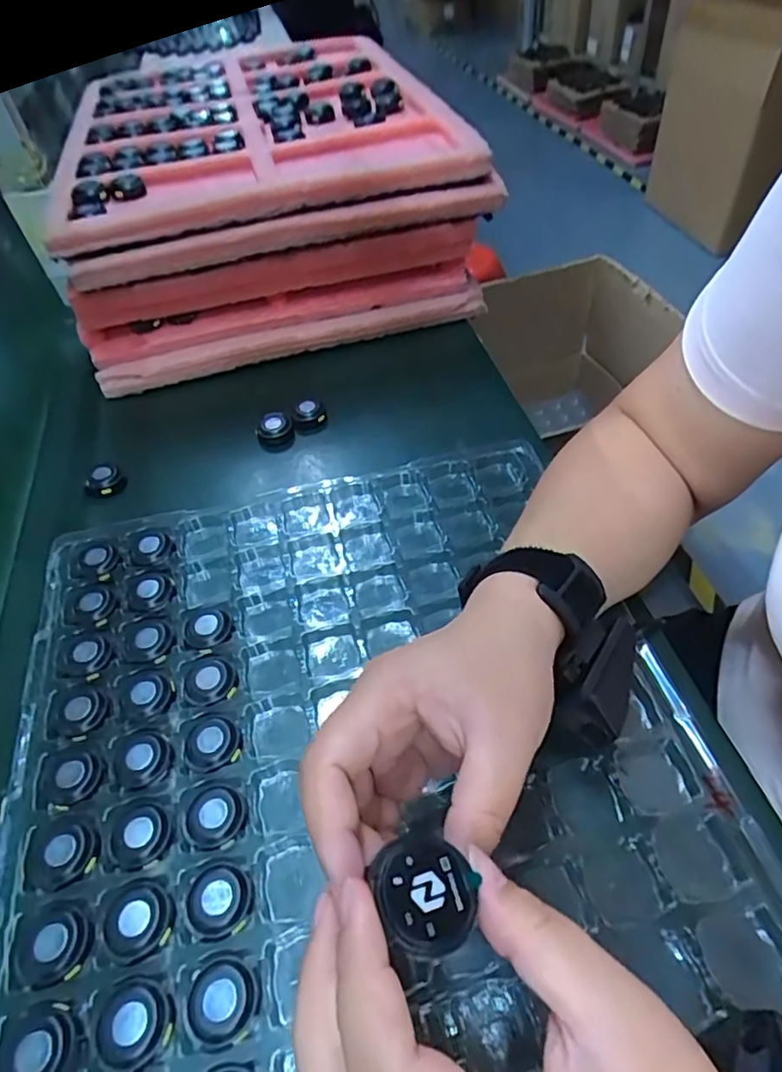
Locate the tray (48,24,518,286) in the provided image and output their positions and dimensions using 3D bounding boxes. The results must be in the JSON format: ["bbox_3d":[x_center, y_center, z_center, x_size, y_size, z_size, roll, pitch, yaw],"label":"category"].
[{"bbox_3d":[-0.139,-0.428,0.621,0.375,0.051,0.468,-14,50,-3],"label":"tray"}]

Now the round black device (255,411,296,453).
[{"bbox_3d":[-0.095,-0.086,0.482,0.030,0.020,0.030,-14,51,-10],"label":"round black device"}]

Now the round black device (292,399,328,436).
[{"bbox_3d":[-0.068,-0.099,0.491,0.029,0.021,0.029,-1,50,1],"label":"round black device"}]

